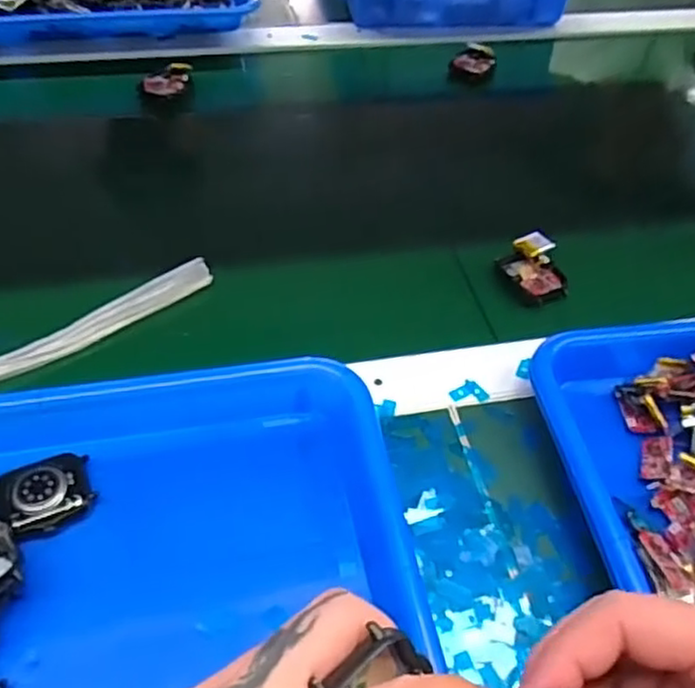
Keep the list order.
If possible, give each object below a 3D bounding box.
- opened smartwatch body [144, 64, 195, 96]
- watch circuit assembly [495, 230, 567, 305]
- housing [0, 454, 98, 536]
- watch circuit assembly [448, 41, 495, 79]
[{"bbox_3d":[-0.154,-0.231,0.606,0.031,0.008,0.045,16,50,9],"label":"opened smartwatch body"},{"bbox_3d":[0.126,-0.052,0.472,0.040,0.015,0.056,-13,52,-15],"label":"watch circuit assembly"},{"bbox_3d":[-0.147,0.074,0.339,0.043,0.017,0.037,-22,55,-22],"label":"housing"},{"bbox_3d":[0.120,-0.270,0.664,0.040,0.014,0.046,16,50,9],"label":"watch circuit assembly"}]

